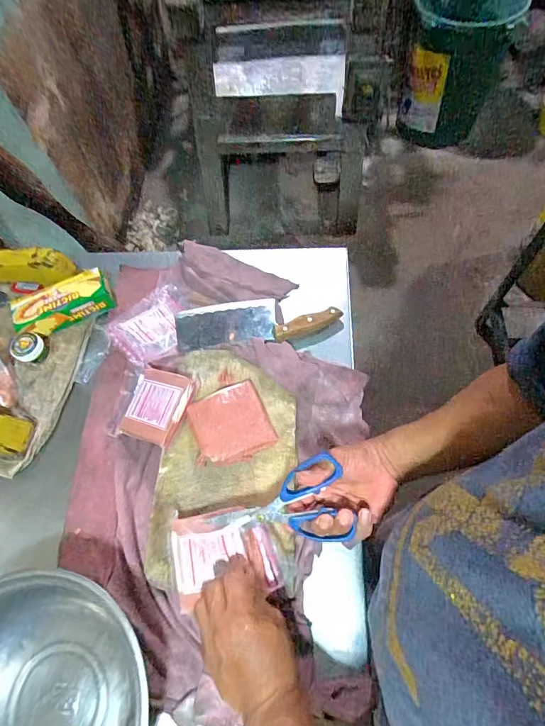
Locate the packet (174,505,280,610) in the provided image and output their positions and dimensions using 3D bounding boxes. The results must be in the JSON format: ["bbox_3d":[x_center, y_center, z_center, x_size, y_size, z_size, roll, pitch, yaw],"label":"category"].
[{"bbox_3d":[-0.059,0.223,0.484,0.125,0.040,0.105,-13,64,-3],"label":"packet"}]

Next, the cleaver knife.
[{"bbox_3d":[-0.026,-0.069,0.691,0.277,0.030,0.093,-5,64,2],"label":"cleaver knife"}]

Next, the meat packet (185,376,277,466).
[{"bbox_3d":[-0.057,0.083,0.566,0.100,0.017,0.106,-25,65,-8],"label":"meat packet"}]

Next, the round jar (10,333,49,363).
[{"bbox_3d":[-0.403,-0.023,0.679,0.054,0.033,0.048,37,71,19],"label":"round jar"}]

